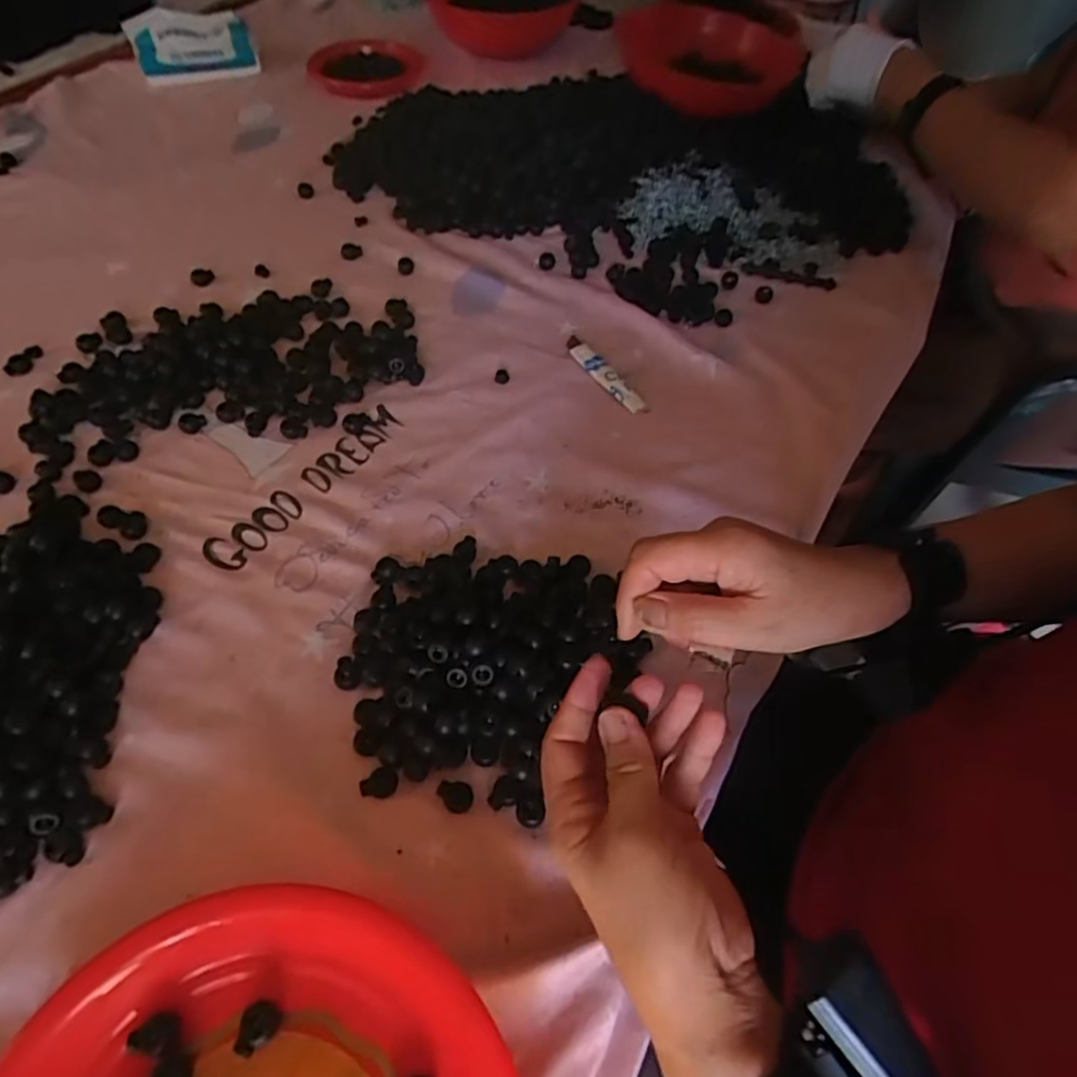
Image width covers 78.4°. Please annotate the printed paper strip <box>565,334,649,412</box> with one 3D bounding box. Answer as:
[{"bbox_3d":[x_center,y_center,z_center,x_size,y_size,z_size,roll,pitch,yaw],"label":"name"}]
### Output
[{"bbox_3d":[0.063,-0.156,0.629,0.020,0.012,0.109,-33,64,-22],"label":"printed paper strip"}]

